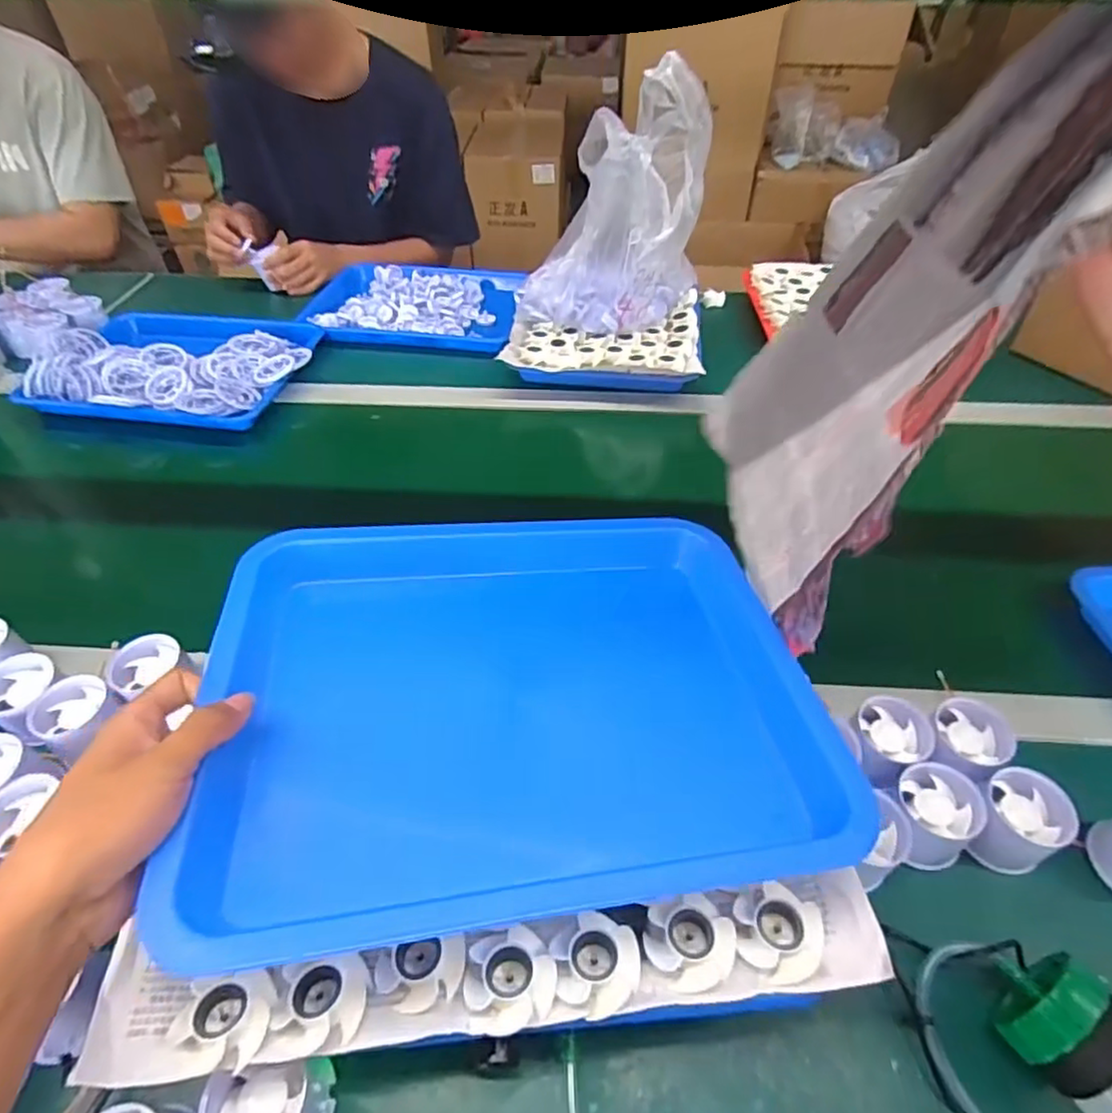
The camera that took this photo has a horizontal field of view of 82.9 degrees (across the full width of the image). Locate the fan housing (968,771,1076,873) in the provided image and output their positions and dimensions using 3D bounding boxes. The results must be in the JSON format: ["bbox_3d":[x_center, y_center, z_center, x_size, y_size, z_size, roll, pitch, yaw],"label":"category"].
[{"bbox_3d":[0.309,0.181,0.427,0.062,0.051,0.052,-24,51,-22],"label":"fan housing"}]

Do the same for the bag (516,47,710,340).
[{"bbox_3d":[0.086,-0.478,0.859,0.219,0.266,0.196,18,49,16],"label":"bag"}]

